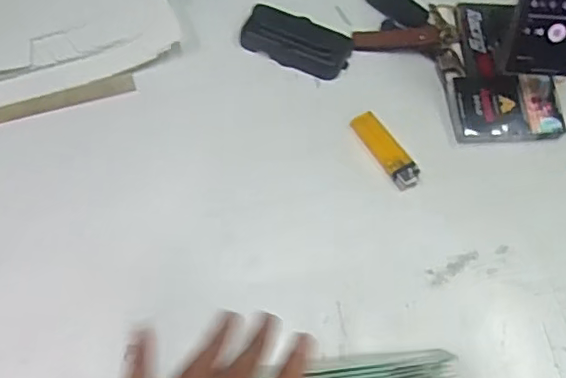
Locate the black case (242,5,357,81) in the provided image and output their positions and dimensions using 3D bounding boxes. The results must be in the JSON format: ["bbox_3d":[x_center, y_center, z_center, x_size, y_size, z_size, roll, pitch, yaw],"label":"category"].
[{"bbox_3d":[0.014,-0.145,0.560,0.104,0.016,0.052,17,62,6],"label":"black case"}]

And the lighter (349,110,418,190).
[{"bbox_3d":[0.093,-0.036,0.511,0.025,0.008,0.081,-27,67,-17],"label":"lighter"}]

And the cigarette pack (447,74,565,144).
[{"bbox_3d":[0.207,-0.077,0.532,0.099,0.022,0.063,-3,62,-5],"label":"cigarette pack"}]

